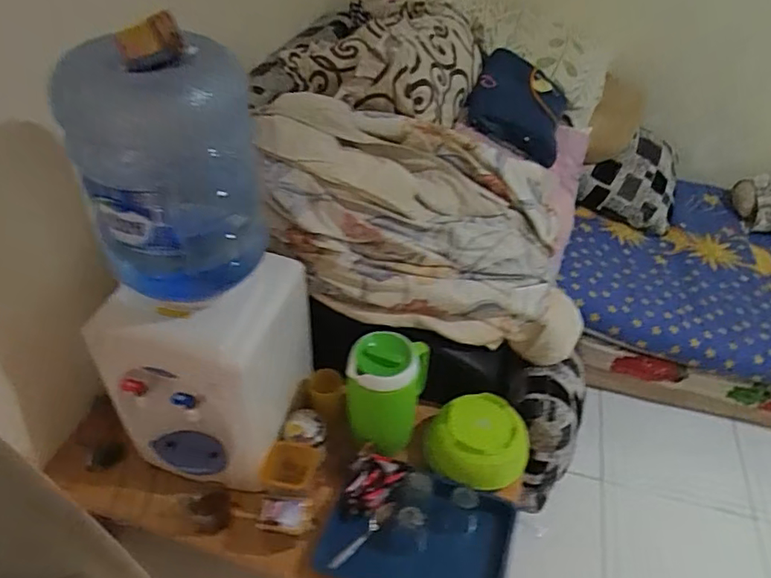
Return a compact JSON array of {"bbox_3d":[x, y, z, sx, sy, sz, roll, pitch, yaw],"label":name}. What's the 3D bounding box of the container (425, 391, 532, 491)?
[{"bbox_3d":[0.192,0.331,1.210,0.210,0.099,0.176,3,42,0],"label":"container"}]

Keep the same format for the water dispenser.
[{"bbox_3d":[-0.349,0.143,1.143,0.313,0.407,0.317,12,43,10],"label":"water dispenser"}]

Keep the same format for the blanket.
[{"bbox_3d":[0.101,-0.142,1.282,0.755,0.474,0.402,0,42,-2],"label":"blanket"}]

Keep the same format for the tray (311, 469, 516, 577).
[{"bbox_3d":[0.060,0.480,1.085,0.354,0.087,0.253,15,44,14],"label":"tray"}]

